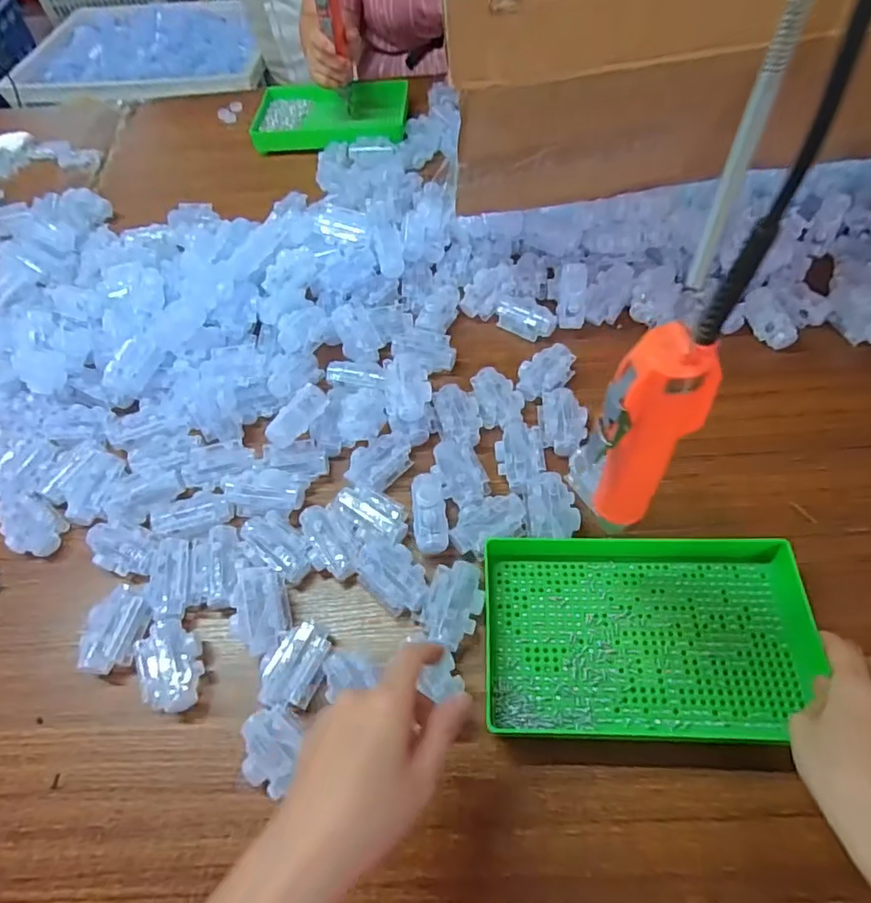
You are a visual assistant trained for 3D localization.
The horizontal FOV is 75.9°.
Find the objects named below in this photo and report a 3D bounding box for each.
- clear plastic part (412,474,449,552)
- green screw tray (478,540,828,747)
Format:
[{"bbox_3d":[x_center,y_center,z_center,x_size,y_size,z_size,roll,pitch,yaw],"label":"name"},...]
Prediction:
[{"bbox_3d":[-0.006,0.050,0.499,0.029,0.024,0.076,-6,57,1],"label":"clear plastic part"},{"bbox_3d":[0.165,0.137,0.434,0.245,0.023,0.152,-1,57,4],"label":"green screw tray"}]

